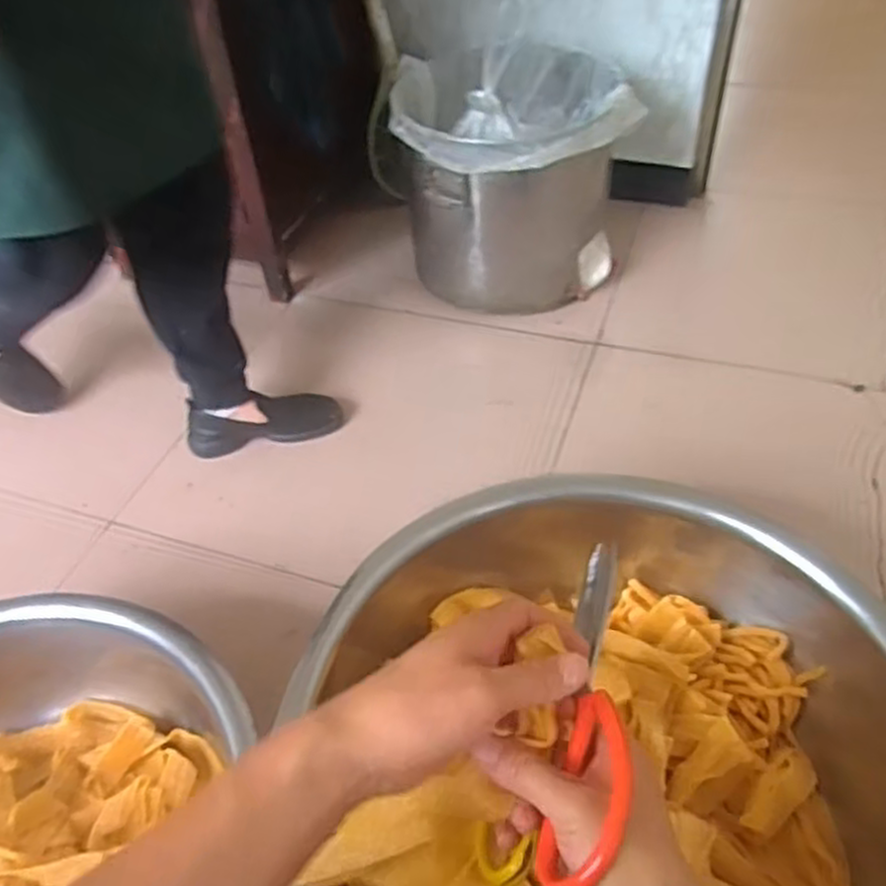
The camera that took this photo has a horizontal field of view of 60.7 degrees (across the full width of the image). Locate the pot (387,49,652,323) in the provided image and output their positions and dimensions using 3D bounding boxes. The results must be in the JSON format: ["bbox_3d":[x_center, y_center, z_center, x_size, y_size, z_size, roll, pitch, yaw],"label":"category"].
[{"bbox_3d":[0.133,-0.512,1.415,0.408,0.410,0.371,-2,47,4],"label":"pot"}]

